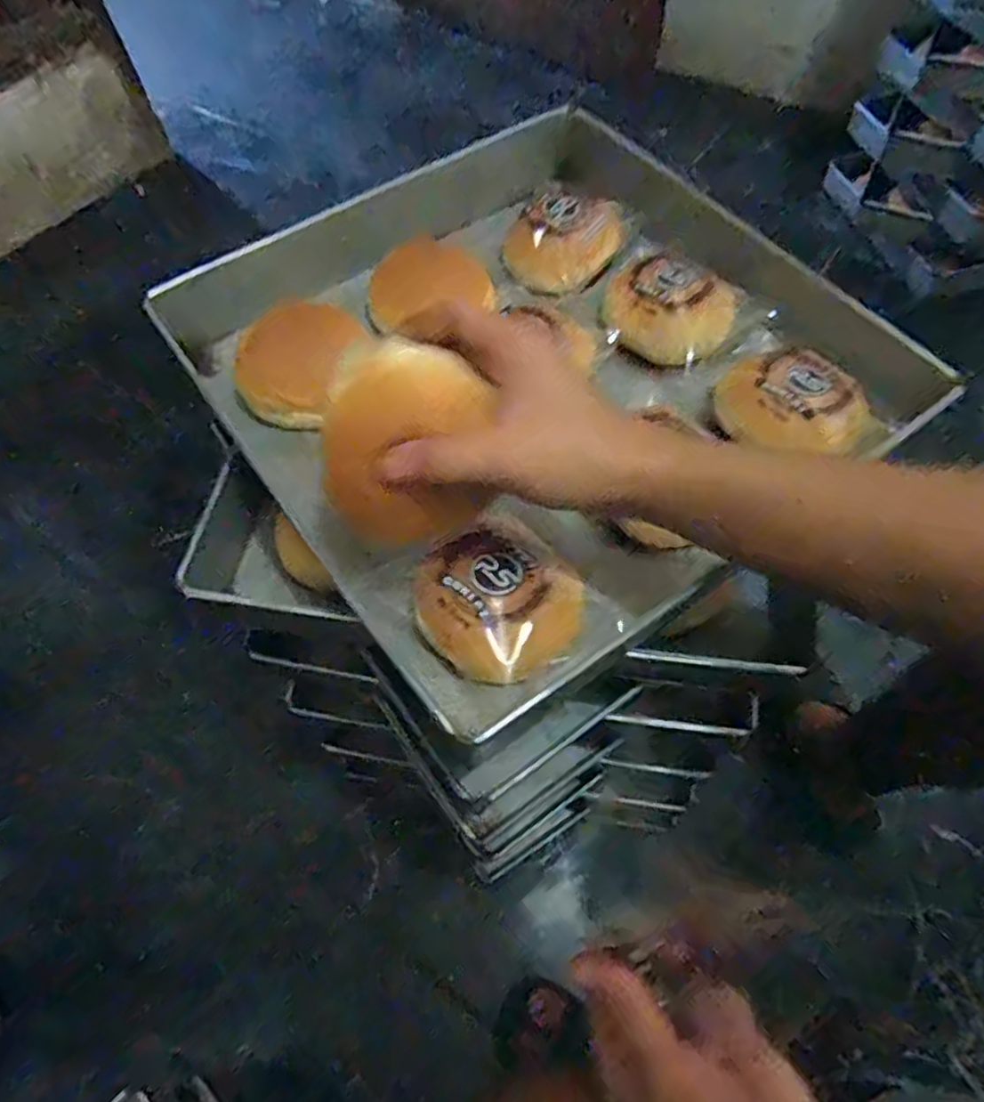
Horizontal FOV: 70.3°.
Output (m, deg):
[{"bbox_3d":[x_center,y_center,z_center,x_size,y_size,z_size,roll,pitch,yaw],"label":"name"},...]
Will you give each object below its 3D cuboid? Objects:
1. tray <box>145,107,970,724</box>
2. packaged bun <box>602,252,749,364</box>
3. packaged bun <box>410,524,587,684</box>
[{"bbox_3d":[0.038,-0.132,0.513,0.420,0.067,0.395,-31,63,-14],"label":"tray"},{"bbox_3d":[0.136,-0.188,0.529,0.097,0.038,0.085,24,64,16],"label":"packaged bun"},{"bbox_3d":[0.001,0.033,0.405,0.089,0.052,0.082,-1,59,2],"label":"packaged bun"}]

